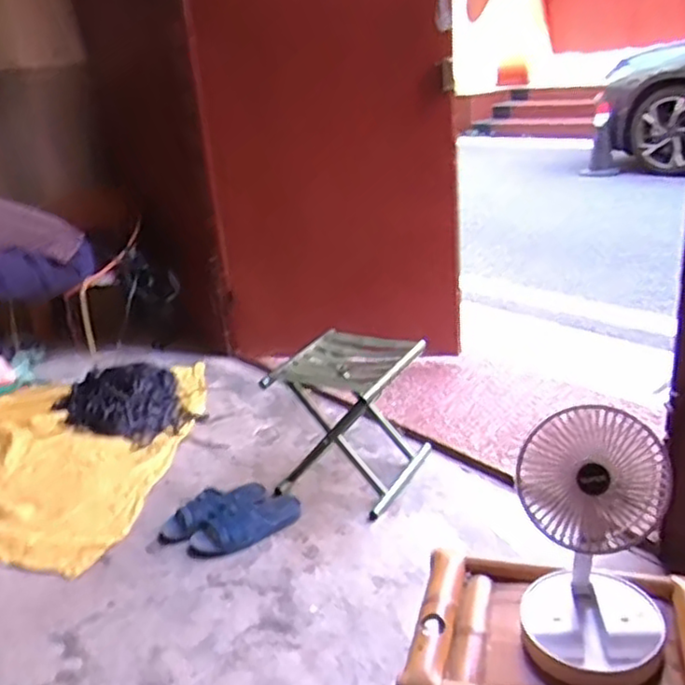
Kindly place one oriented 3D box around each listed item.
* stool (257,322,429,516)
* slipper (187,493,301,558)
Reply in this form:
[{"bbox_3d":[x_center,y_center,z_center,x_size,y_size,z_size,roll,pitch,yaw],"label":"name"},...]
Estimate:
[{"bbox_3d":[0.014,0.179,1.605,0.307,0.315,0.278,6,25,26],"label":"stool"},{"bbox_3d":[-0.203,0.382,1.475,0.256,0.054,0.099,-21,27,-34],"label":"slipper"}]

